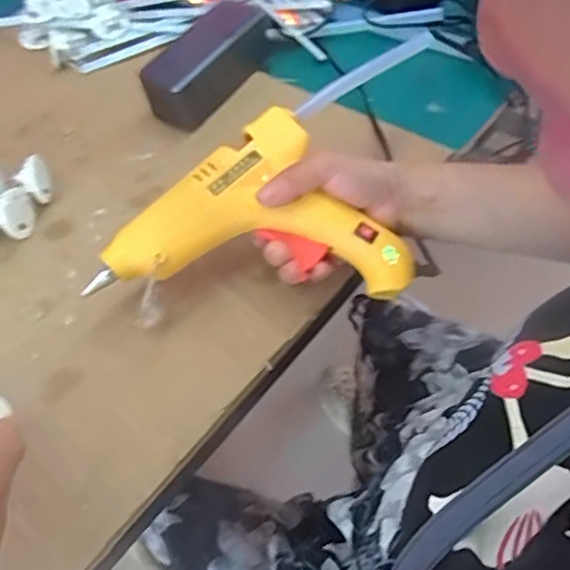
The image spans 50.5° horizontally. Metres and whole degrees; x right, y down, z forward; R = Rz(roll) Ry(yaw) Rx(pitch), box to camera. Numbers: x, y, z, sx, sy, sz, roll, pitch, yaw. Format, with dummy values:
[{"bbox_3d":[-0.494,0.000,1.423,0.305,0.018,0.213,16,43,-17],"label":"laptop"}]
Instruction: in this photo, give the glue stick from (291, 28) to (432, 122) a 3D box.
[{"bbox_3d":[0.062,-0.163,0.465,0.141,0.013,0.010,-35,58,-20],"label":"glue stick"}]

